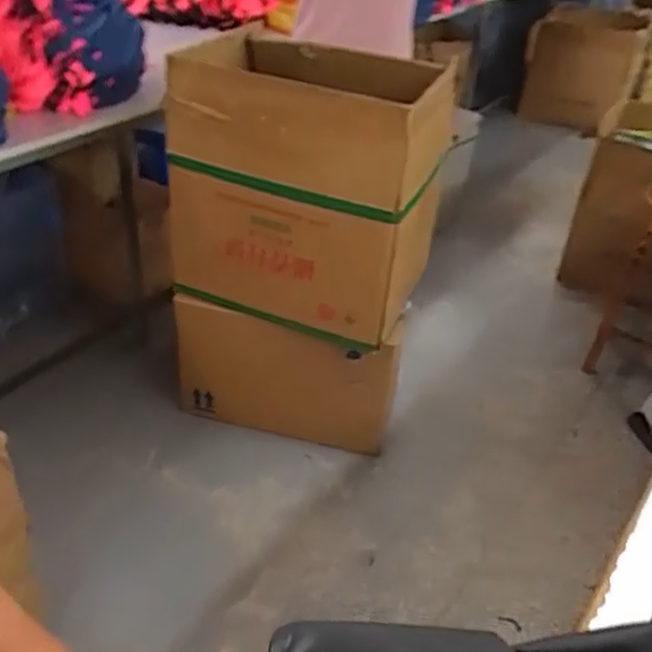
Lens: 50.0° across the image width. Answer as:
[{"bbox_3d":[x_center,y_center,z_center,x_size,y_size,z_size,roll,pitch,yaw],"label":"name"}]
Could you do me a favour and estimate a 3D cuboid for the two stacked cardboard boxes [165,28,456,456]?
[{"bbox_3d":[-0.058,-0.175,1.804,0.618,0.950,0.365,17,37,15],"label":"two stacked cardboard boxes"}]

